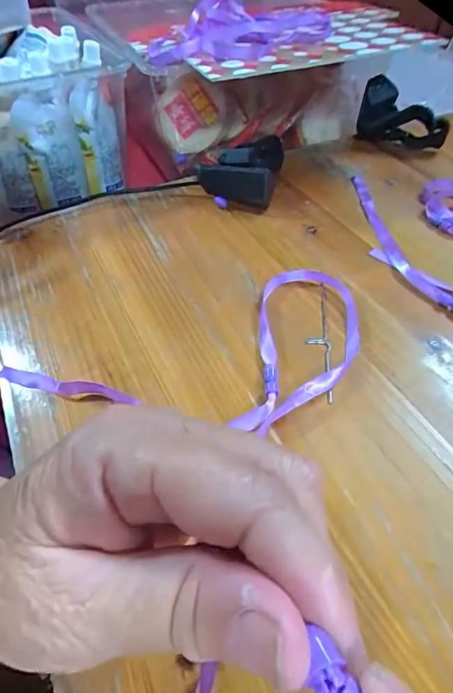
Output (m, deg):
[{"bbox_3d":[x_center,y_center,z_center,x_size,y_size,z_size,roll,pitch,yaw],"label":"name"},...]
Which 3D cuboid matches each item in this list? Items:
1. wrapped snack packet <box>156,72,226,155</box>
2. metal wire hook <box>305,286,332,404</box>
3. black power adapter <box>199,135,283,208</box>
[{"bbox_3d":[-0.042,-0.257,0.473,0.080,0.073,0.033,45,25,-1],"label":"wrapped snack packet"},{"bbox_3d":[0.063,-0.007,0.296,0.016,0.004,0.107,3,49,4],"label":"metal wire hook"},{"bbox_3d":[0.010,-0.166,0.403,0.078,0.050,0.034,20,52,18],"label":"black power adapter"}]

